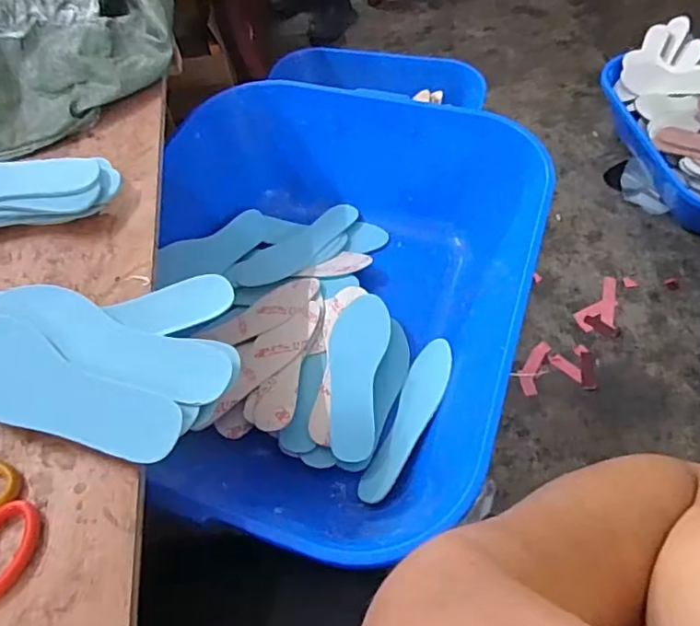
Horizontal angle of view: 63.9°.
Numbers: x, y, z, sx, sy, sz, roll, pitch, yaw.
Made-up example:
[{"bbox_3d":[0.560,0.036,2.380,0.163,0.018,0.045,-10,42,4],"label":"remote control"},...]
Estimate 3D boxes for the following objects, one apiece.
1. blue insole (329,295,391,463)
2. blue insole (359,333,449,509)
[{"bbox_3d":[0.008,0.074,0.698,0.071,0.023,0.214,2,57,6],"label":"blue insole"},{"bbox_3d":[0.073,0.125,0.672,0.061,0.012,0.213,2,55,39],"label":"blue insole"}]

